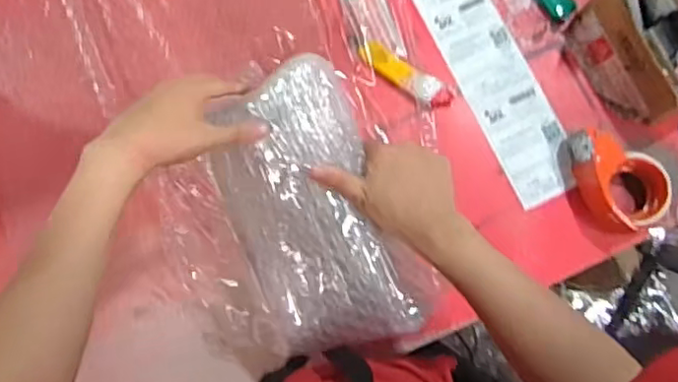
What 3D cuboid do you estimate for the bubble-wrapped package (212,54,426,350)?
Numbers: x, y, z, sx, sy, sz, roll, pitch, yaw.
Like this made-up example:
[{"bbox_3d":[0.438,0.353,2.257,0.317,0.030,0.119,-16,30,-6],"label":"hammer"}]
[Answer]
[{"bbox_3d":[-0.038,0.027,0.672,0.175,0.047,0.295,-19,97,25],"label":"bubble-wrapped package"}]

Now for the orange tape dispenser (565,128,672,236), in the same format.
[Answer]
[{"bbox_3d":[0.372,-0.016,0.816,0.102,0.058,0.141,-10,80,-2],"label":"orange tape dispenser"}]

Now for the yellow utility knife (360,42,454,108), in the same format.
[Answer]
[{"bbox_3d":[0.094,-0.159,0.865,0.141,0.030,0.038,29,81,4],"label":"yellow utility knife"}]

